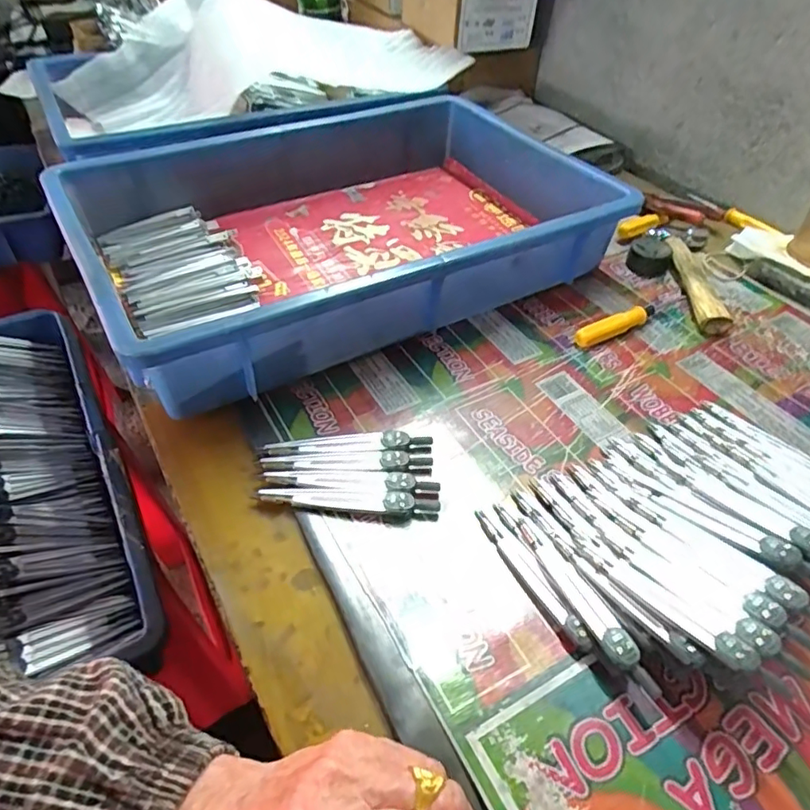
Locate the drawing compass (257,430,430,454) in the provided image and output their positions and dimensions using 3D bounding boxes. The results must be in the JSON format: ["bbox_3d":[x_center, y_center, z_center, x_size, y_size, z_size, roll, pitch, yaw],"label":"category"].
[{"bbox_3d":[-0.037,0.026,0.376,0.108,0.008,0.014,-3,46,-5],"label":"drawing compass"}]

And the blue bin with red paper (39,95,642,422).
[{"bbox_3d":[-0.054,-0.168,0.514,0.430,0.084,0.307,-24,51,-22],"label":"blue bin with red paper"}]

